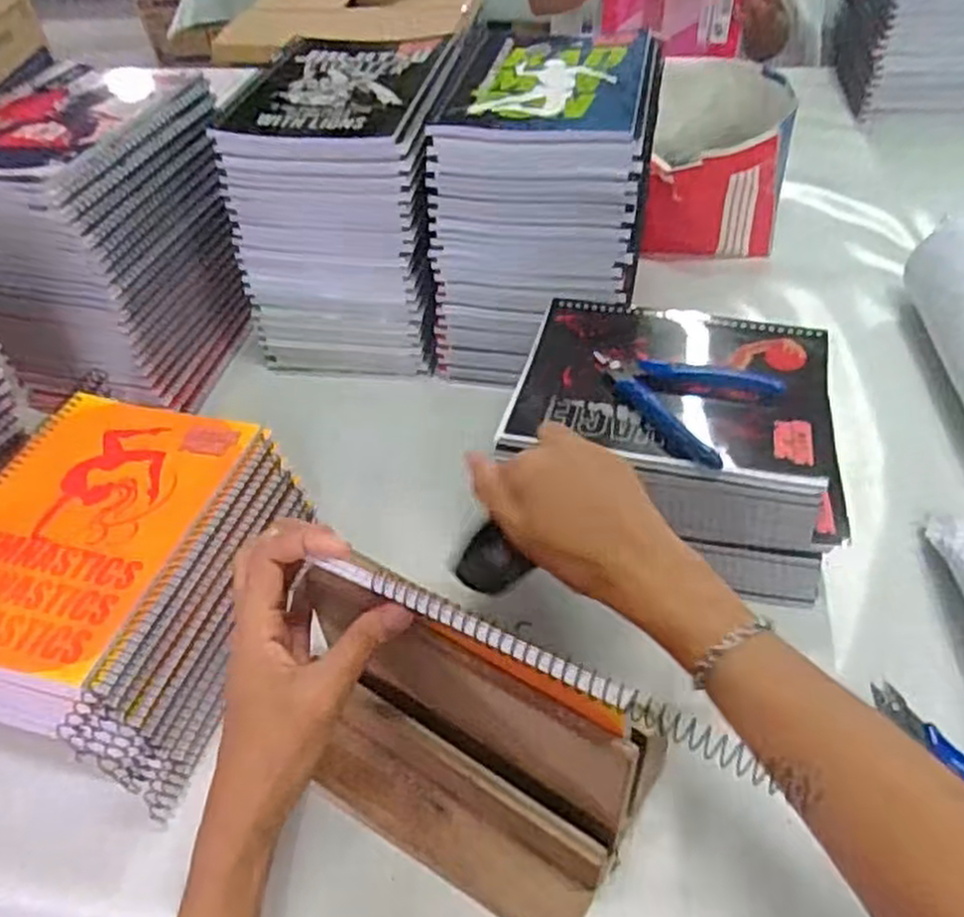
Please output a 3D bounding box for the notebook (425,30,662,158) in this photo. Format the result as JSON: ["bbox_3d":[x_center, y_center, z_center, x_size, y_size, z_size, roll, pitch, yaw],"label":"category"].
[{"bbox_3d":[0.057,-0.296,0.602,0.151,0.016,0.178,8,48,12],"label":"notebook"}]

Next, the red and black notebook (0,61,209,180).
[{"bbox_3d":[-0.341,-0.276,0.613,0.159,0.014,0.198,14,49,18],"label":"red and black notebook"}]

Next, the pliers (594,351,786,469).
[{"bbox_3d":[0.131,-0.048,0.517,0.112,0.009,0.092,32,57,30],"label":"pliers"}]

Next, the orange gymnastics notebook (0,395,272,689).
[{"bbox_3d":[-0.250,0.036,0.478,0.153,0.012,0.196,10,48,14],"label":"orange gymnastics notebook"}]

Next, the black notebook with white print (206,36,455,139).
[{"bbox_3d":[-0.121,-0.308,0.633,0.158,0.014,0.183,6,47,11],"label":"black notebook with white print"}]

